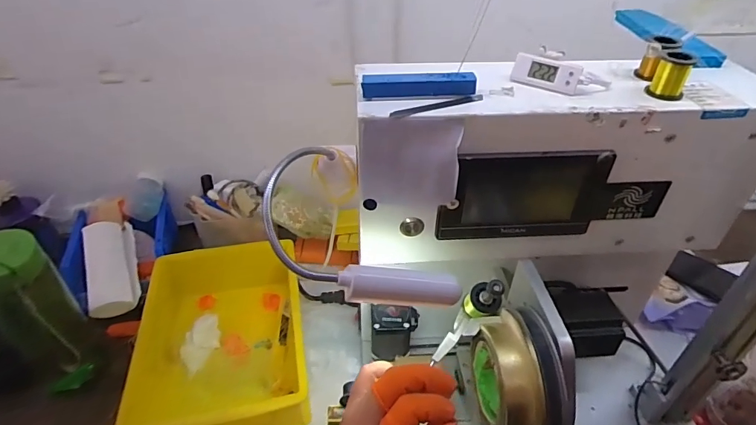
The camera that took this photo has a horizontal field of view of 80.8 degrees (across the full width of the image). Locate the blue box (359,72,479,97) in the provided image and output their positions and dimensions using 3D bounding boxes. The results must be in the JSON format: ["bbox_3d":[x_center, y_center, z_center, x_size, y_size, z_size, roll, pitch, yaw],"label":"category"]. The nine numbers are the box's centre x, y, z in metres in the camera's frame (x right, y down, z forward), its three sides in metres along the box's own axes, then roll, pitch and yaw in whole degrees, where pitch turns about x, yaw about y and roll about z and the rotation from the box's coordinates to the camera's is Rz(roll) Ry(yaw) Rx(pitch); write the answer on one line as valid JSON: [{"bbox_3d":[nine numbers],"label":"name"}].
[{"bbox_3d":[0.031,-0.097,0.335,0.085,0.015,0.014,0,40,0],"label":"blue box"}]

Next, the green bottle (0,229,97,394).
[{"bbox_3d":[-0.366,0.115,0.483,0.083,0.199,0.070,29,48,29],"label":"green bottle"}]

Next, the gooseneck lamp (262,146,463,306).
[{"bbox_3d":[-0.022,0.016,0.301,0.105,0.040,0.152,-19,68,-44],"label":"gooseneck lamp"}]

